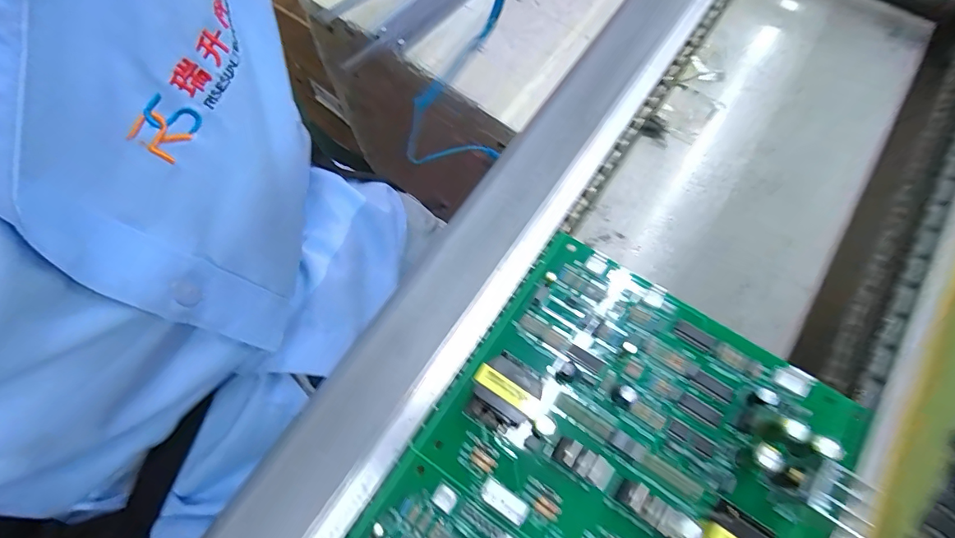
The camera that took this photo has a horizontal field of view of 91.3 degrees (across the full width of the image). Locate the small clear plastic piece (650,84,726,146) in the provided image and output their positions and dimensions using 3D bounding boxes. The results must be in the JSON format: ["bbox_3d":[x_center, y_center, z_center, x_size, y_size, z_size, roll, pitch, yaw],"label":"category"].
[{"bbox_3d":[0.179,-0.134,0.403,0.042,0.004,0.053,36,73,14],"label":"small clear plastic piece"}]

